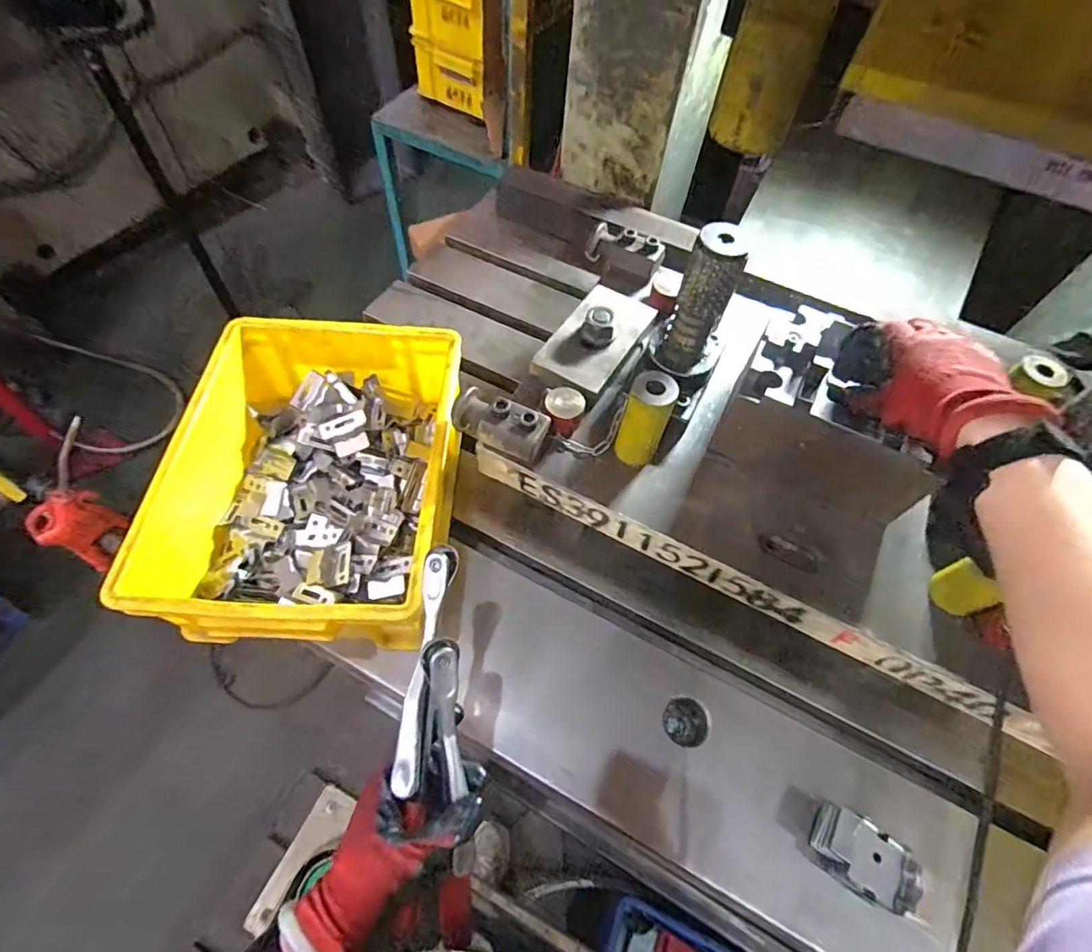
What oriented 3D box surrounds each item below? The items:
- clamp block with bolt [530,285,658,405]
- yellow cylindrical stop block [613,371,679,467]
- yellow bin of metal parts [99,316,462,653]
[{"bbox_3d":[0.058,-0.154,0.581,0.084,0.039,0.163,30,61,14],"label":"clamp block with bolt"},{"bbox_3d":[0.089,-0.046,0.493,0.039,0.098,0.040,2,58,-3],"label":"yellow cylindrical stop block"},{"bbox_3d":[-0.233,0.003,0.568,0.264,0.115,0.345,5,58,-1],"label":"yellow bin of metal parts"}]

